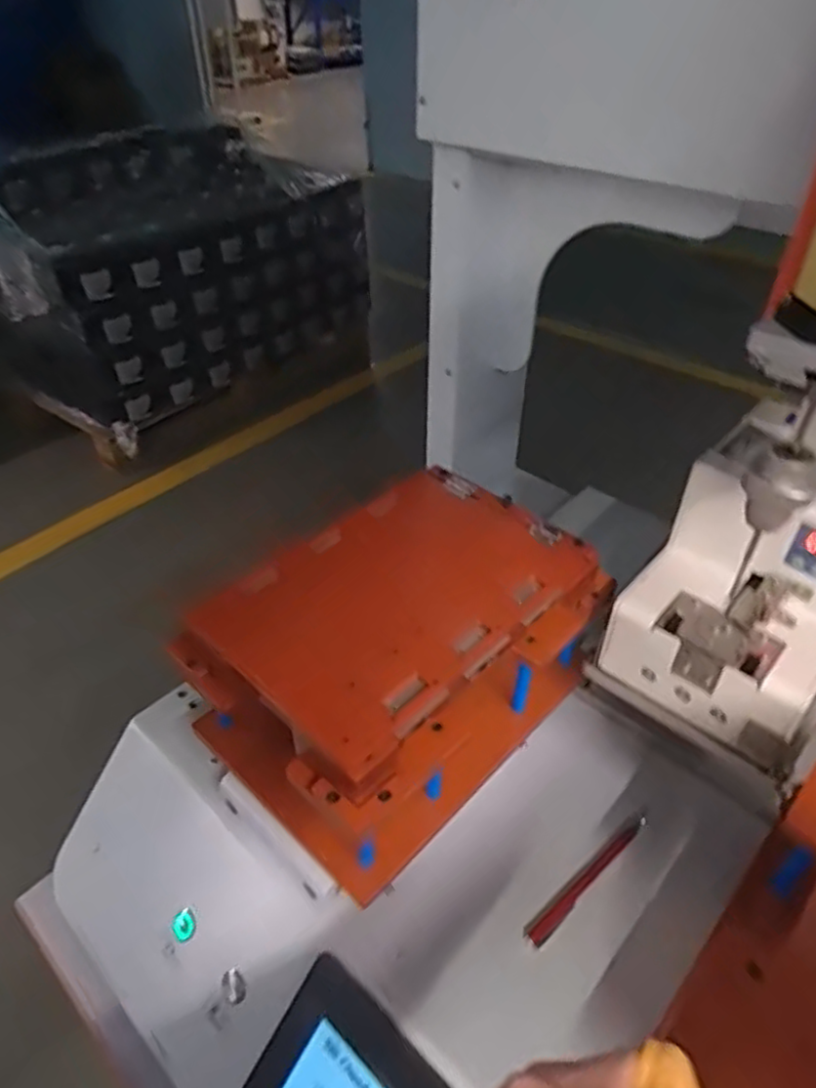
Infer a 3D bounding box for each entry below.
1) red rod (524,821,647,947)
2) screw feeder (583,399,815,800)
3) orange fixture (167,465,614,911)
[{"bbox_3d":[0.127,0.239,0.491,0.119,0.007,0.015,-31,50,-30],"label":"red rod"},{"bbox_3d":[0.257,0.025,0.477,0.198,0.170,0.147,-33,51,-32],"label":"screw feeder"},{"bbox_3d":[-0.003,0.081,0.513,0.180,0.132,0.262,31,50,31],"label":"orange fixture"}]

